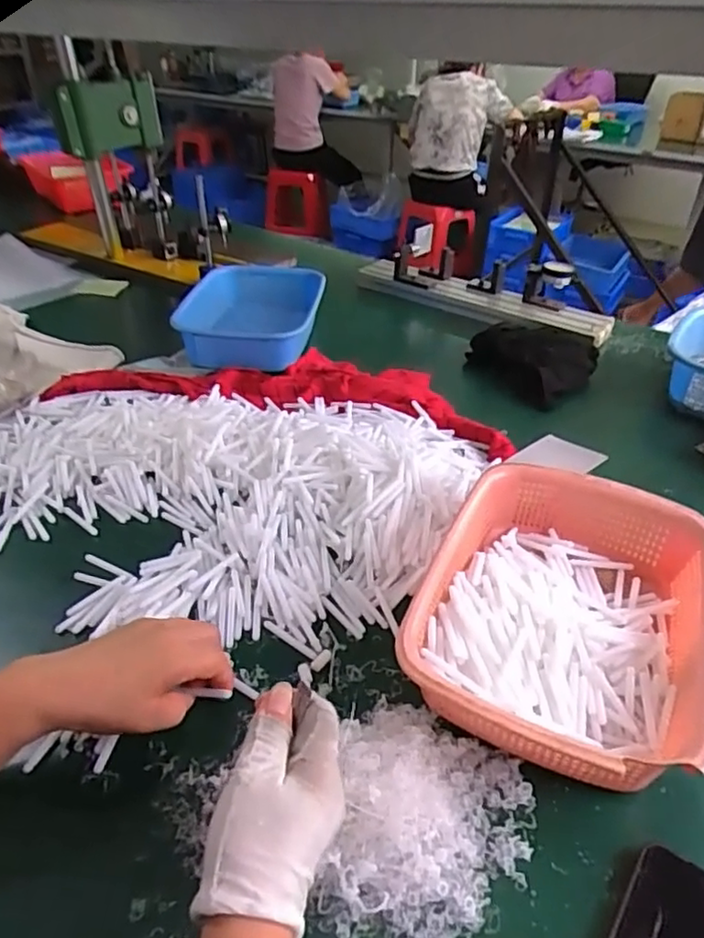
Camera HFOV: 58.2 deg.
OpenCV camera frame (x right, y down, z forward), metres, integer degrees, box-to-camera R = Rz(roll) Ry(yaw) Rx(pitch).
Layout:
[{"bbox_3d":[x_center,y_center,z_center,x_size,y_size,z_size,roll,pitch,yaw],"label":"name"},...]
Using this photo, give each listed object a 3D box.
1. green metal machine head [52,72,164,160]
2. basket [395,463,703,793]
[{"bbox_3d":[-0.431,-0.627,1.129,0.181,0.112,0.083,-15,39,-22],"label":"green metal machine head"},{"bbox_3d":[0.178,0.118,0.530,0.216,0.071,0.291,17,38,20],"label":"basket"}]

